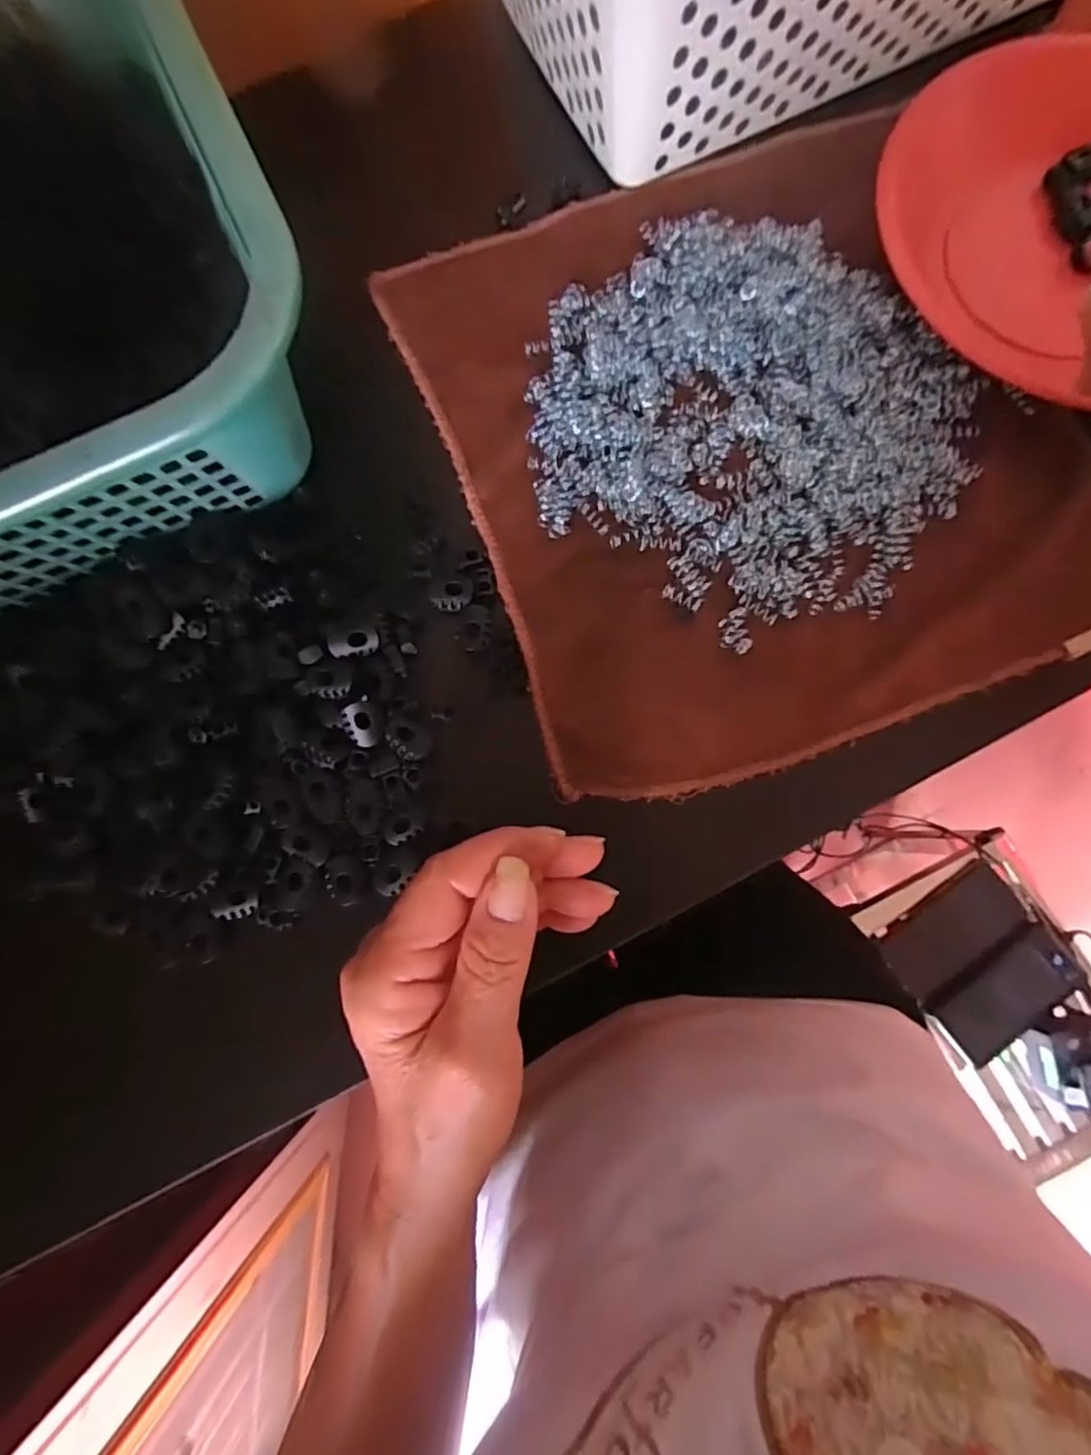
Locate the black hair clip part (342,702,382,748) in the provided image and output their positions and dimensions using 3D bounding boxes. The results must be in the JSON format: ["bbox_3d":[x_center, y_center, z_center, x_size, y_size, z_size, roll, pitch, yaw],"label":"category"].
[{"bbox_3d":[-0.079,-0.002,0.263,0.015,0.008,0.019,-13,80,1],"label":"black hair clip part"}]

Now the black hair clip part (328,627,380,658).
[{"bbox_3d":[-0.083,-0.037,0.265,0.020,0.013,0.013,-4,80,2],"label":"black hair clip part"}]

